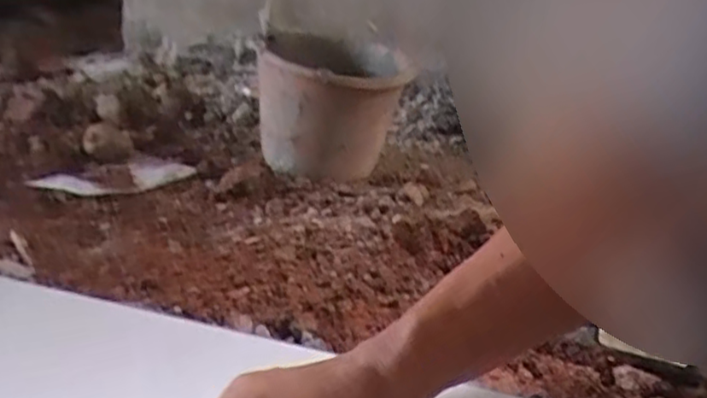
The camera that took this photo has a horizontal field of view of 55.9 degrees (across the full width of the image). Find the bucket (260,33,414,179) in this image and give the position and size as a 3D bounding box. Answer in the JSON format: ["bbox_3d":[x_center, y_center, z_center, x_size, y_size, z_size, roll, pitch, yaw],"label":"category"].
[{"bbox_3d":[-0.040,-0.150,1.054,0.202,0.183,0.232,1,25,-6],"label":"bucket"}]

